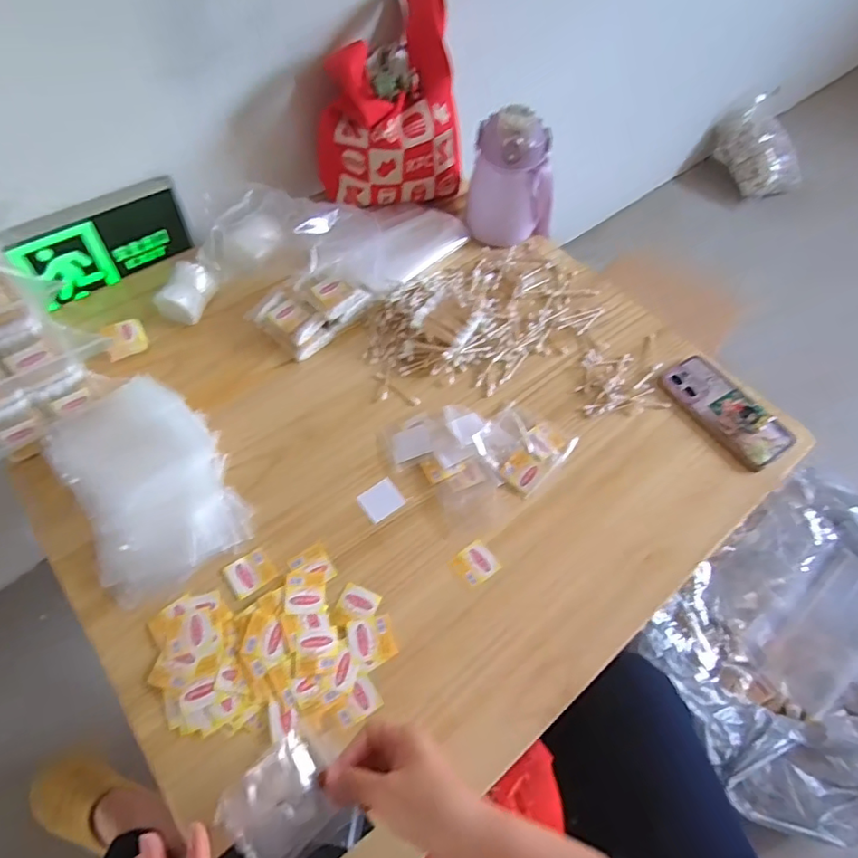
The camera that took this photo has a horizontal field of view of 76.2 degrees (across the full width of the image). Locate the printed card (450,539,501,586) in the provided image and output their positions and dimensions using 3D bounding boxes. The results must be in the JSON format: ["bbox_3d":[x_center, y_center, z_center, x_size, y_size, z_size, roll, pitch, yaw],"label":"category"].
[{"bbox_3d":[0.049,0.140,0.567,0.041,0.004,0.038,-34,67,-21],"label":"printed card"}]

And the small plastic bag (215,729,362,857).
[{"bbox_3d":[-0.100,0.274,0.394,0.081,0.035,0.080,-30,66,-19],"label":"small plastic bag"}]

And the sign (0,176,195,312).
[{"bbox_3d":[-0.425,-0.248,0.728,0.210,0.117,0.025,-38,68,-22],"label":"sign"}]

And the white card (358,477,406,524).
[{"bbox_3d":[-0.052,0.077,0.601,0.043,0.004,0.040,-32,66,-20],"label":"white card"}]

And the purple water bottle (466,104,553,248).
[{"bbox_3d":[0.126,-0.358,0.781,0.128,0.160,0.107,12,60,4],"label":"purple water bottle"}]

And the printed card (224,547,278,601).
[{"bbox_3d":[-0.182,0.146,0.558,0.043,0.004,0.039,-32,66,-20],"label":"printed card"}]

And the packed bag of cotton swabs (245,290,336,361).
[{"bbox_3d":[-0.180,-0.138,0.710,0.103,0.029,0.060,37,64,17],"label":"packed bag of cotton swabs"}]

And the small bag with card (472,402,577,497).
[{"bbox_3d":[0.111,0.017,0.635,0.097,0.028,0.089,-39,69,-22],"label":"small bag with card"}]

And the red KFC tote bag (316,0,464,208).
[{"bbox_3d":[-0.059,-0.470,0.794,0.215,0.203,0.170,-5,60,-6],"label":"red KFC tote bag"}]

